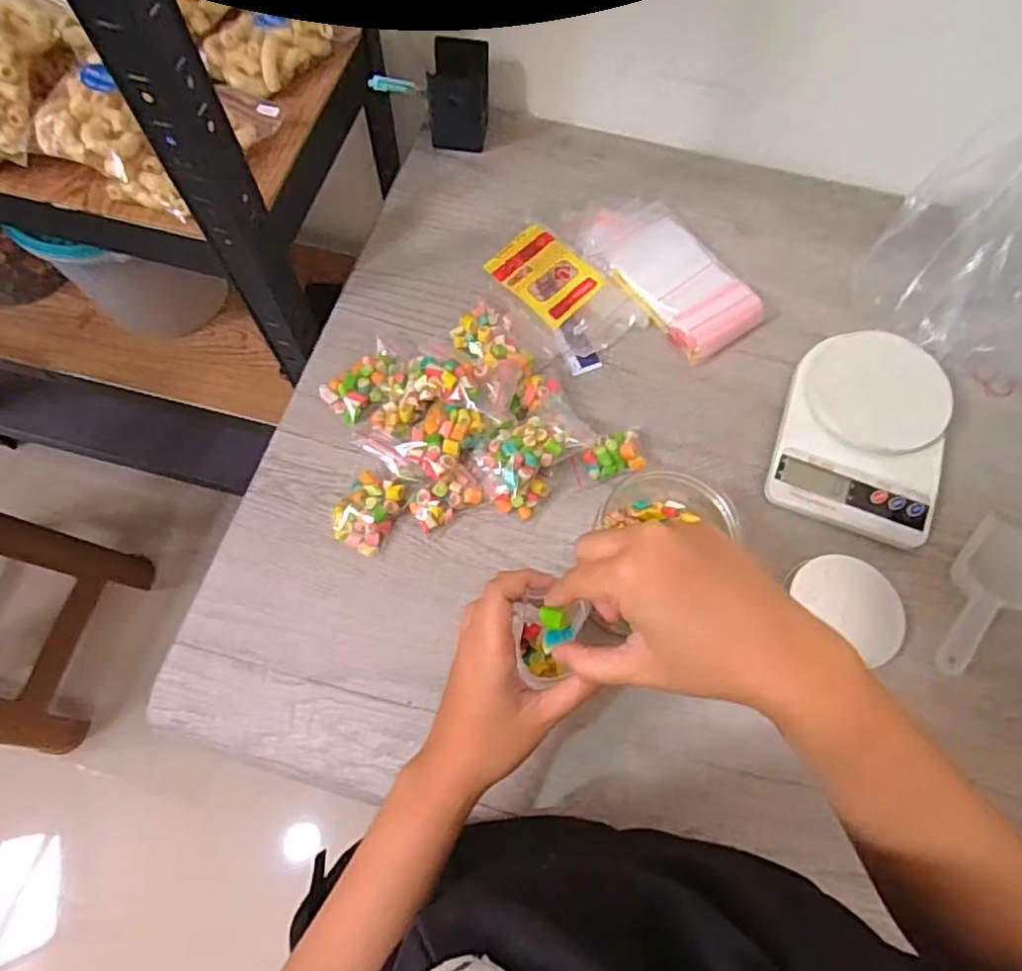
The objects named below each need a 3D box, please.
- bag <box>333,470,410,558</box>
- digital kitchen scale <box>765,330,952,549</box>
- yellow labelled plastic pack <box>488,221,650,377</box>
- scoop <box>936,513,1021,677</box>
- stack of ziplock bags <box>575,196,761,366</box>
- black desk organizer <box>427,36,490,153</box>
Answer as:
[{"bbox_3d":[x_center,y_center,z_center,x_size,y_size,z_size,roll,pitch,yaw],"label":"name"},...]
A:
[{"bbox_3d":[-0.114,0.019,0.492,0.046,0.015,0.060,25,69,9],"label":"bag"},{"bbox_3d":[0.298,-0.048,0.527,0.128,0.037,0.178,19,68,7],"label":"digital kitchen scale"},{"bbox_3d":[0.044,-0.177,0.583,0.099,0.021,0.144,-38,73,-16],"label":"yellow labelled plastic pack"},{"bbox_3d":[0.358,0.085,0.470,0.051,0.030,0.147,37,71,14],"label":"scoop"},{"bbox_3d":[0.150,-0.209,0.604,0.097,0.023,0.194,-32,71,-13],"label":"stack of ziplock bags"},{"bbox_3d":[-0.053,-0.398,0.642,0.060,0.076,0.063,3,67,0],"label":"black desk organizer"}]

